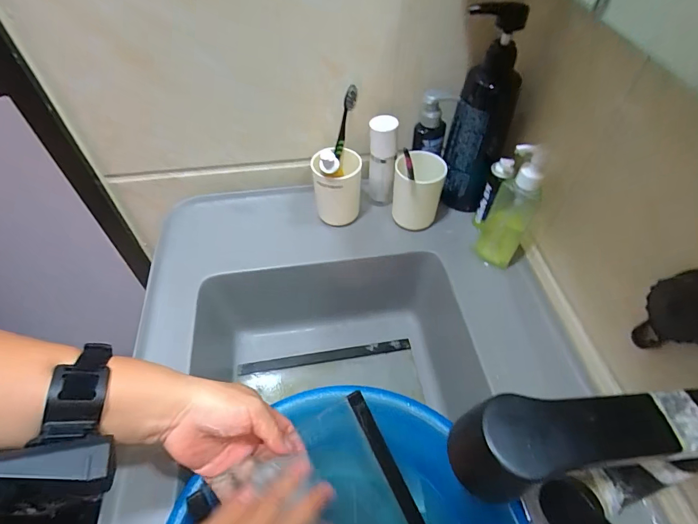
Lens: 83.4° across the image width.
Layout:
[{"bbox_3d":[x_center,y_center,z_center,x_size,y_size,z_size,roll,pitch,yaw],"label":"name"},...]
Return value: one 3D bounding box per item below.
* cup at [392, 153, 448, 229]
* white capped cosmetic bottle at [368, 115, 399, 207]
[{"bbox_3d":[0.091,-0.096,0.532,0.062,0.101,0.060,0,51,0],"label":"cup"},{"bbox_3d":[0.045,-0.136,0.539,0.036,0.139,0.034,2,51,2],"label":"white capped cosmetic bottle"}]

